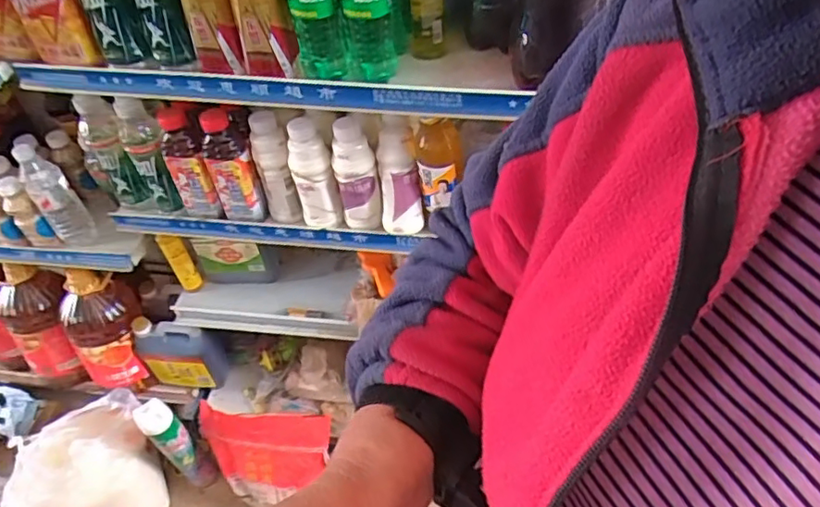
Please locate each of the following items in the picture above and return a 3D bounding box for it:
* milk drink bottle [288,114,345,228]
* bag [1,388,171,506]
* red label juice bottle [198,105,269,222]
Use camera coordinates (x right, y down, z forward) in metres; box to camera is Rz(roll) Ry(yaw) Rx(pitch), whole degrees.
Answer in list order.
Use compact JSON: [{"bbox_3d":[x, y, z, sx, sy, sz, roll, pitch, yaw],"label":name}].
[{"bbox_3d":[-0.153,-0.120,0.957,0.065,0.186,0.052,-16,49,-8],"label":"milk drink bottle"},{"bbox_3d":[-0.669,0.484,1.327,0.209,0.270,0.319,9,50,14],"label":"bag"},{"bbox_3d":[-0.291,-0.148,0.983,0.075,0.188,0.080,-9,48,-2],"label":"red label juice bottle"}]

